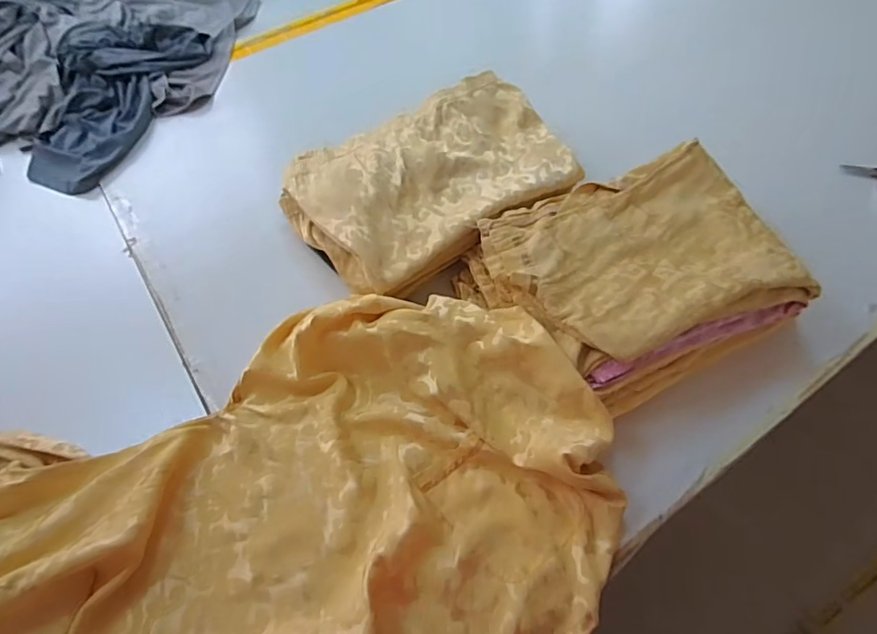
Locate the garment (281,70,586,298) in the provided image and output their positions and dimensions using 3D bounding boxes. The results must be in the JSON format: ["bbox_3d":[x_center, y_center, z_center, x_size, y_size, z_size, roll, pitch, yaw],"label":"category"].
[{"bbox_3d":[-0.006,-0.205,0.806,0.403,0.083,0.261,-31,61,-15],"label":"garment"}]

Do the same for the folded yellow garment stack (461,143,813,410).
[{"bbox_3d":[0.252,-0.063,0.696,0.364,0.096,0.287,-24,60,-11],"label":"folded yellow garment stack"}]

